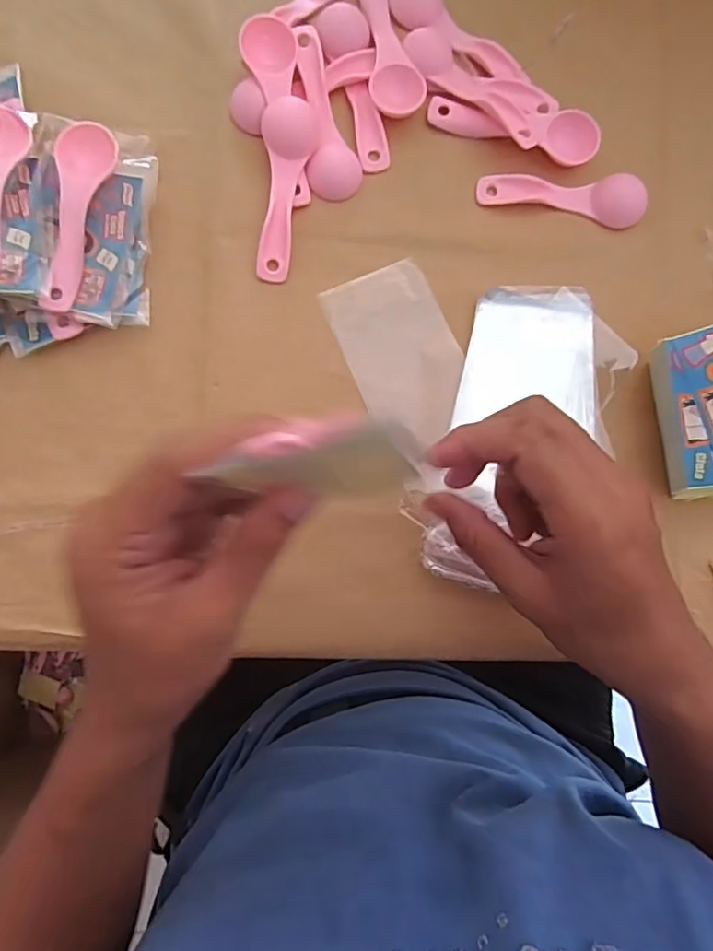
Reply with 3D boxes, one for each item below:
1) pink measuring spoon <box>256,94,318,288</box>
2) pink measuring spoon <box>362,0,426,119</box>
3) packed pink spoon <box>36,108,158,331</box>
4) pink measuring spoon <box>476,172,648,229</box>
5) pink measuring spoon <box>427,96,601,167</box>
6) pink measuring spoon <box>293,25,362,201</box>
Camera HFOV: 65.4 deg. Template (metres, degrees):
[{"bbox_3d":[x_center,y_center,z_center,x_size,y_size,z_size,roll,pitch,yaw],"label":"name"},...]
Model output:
[{"bbox_3d":[-0.045,-0.181,0.354,0.032,0.019,0.113,2,82,-3],"label":"pink measuring spoon"},{"bbox_3d":[0.023,-0.283,0.364,0.034,0.018,0.106,-5,83,-4],"label":"pink measuring spoon"},{"bbox_3d":[-0.161,-0.152,0.337,0.064,0.018,0.117,4,89,-15],"label":"packed pink spoon"},{"bbox_3d":[0.136,-0.186,0.365,0.109,0.012,0.030,7,82,-2],"label":"pink measuring spoon"},{"bbox_3d":[0.103,-0.226,0.365,0.110,0.015,0.034,7,82,-2],"label":"pink measuring spoon"},{"bbox_3d":[-0.021,-0.236,0.362,0.034,0.018,0.110,-9,83,-4],"label":"pink measuring spoon"}]

